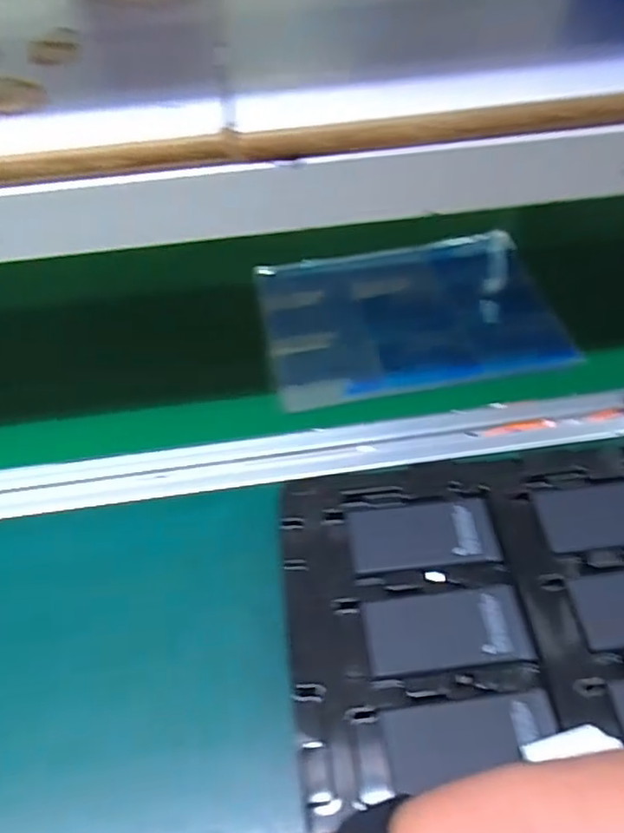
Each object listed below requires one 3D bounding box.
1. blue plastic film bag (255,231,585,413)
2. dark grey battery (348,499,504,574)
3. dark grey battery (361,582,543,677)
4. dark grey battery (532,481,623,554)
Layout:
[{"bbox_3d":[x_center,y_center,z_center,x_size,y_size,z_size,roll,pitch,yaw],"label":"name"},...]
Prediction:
[{"bbox_3d":[0.082,-0.094,0.557,0.243,0.020,0.179,-8,50,-4],"label":"blue plastic film bag"},{"bbox_3d":[0.068,0.073,0.392,0.087,0.004,0.041,-5,50,-2],"label":"dark grey battery"},{"bbox_3d":[0.074,0.118,0.355,0.088,0.004,0.043,-6,50,-2],"label":"dark grey battery"},{"bbox_3d":[0.185,0.059,0.394,0.086,0.004,0.043,-5,50,-2],"label":"dark grey battery"}]

